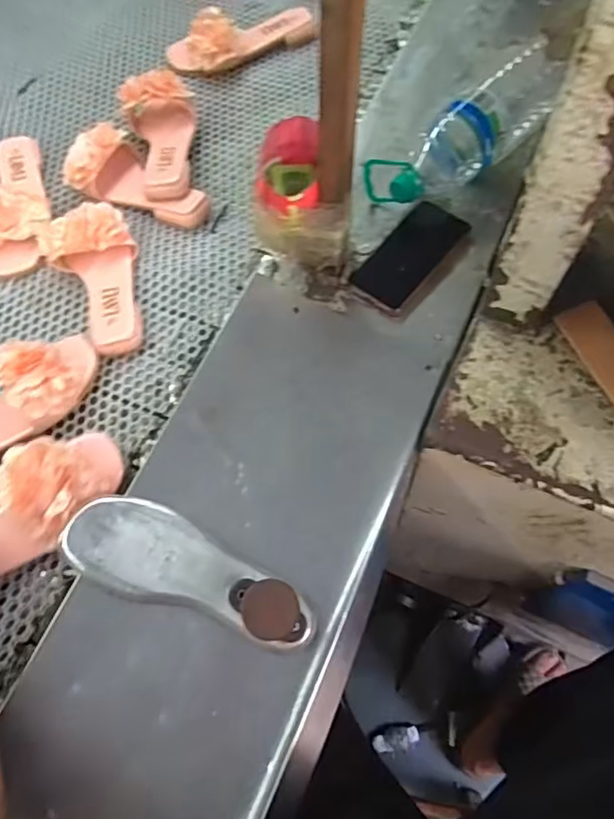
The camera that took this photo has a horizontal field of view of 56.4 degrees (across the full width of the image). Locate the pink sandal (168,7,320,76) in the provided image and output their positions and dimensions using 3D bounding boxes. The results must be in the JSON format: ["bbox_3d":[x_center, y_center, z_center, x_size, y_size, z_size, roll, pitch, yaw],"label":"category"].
[{"bbox_3d":[-0.098,-0.595,0.903,0.243,0.061,0.088,-21,66,-7],"label":"pink sandal"}]

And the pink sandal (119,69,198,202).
[{"bbox_3d":[-0.195,-0.382,0.794,0.104,0.082,0.198,-13,65,-3],"label":"pink sandal"}]

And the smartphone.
[{"bbox_3d":[0.130,-0.192,0.710,0.074,0.011,0.175,36,72,17],"label":"smartphone"}]

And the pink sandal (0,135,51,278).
[{"bbox_3d":[-0.403,-0.285,0.773,0.099,0.069,0.222,-15,65,-4],"label":"pink sandal"}]

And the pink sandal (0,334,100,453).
[{"bbox_3d":[-0.337,0.003,0.635,0.092,0.071,0.240,39,73,18],"label":"pink sandal"}]

